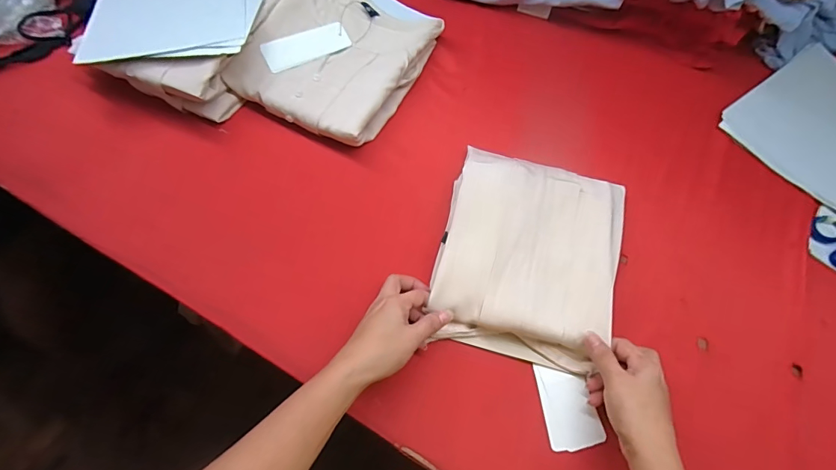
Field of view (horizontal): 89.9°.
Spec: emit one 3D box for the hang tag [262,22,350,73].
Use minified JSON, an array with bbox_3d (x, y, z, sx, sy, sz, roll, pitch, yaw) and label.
[{"bbox_3d":[-0.156,-0.264,0.586,0.119,0.008,0.047,-26,83,-14],"label":"hang tag"}]

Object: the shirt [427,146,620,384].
[{"bbox_3d":[0.130,0.017,0.485,0.199,0.047,0.237,14,65,3],"label":"shirt"}]

